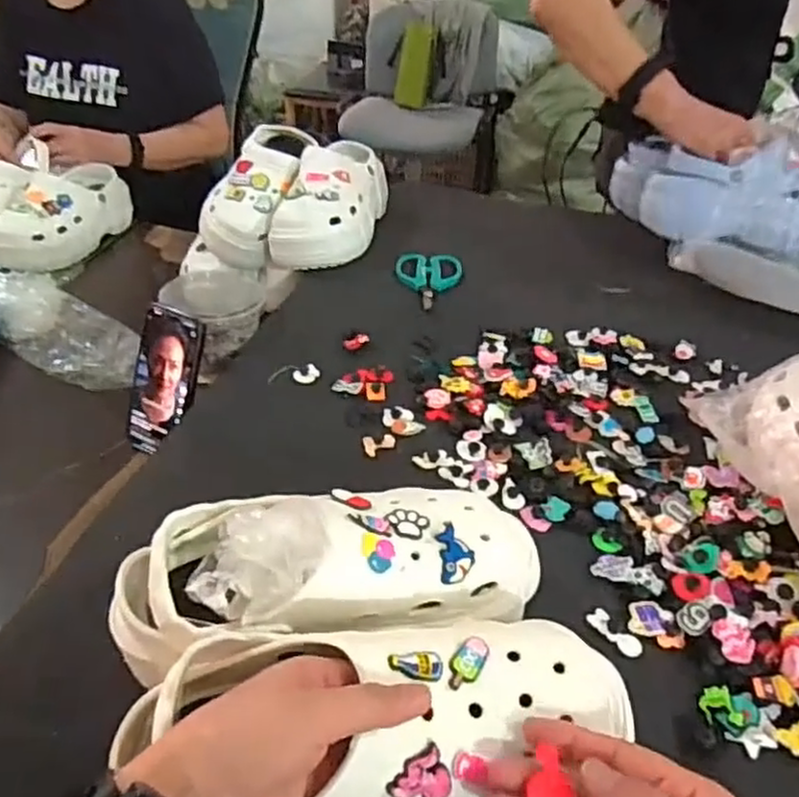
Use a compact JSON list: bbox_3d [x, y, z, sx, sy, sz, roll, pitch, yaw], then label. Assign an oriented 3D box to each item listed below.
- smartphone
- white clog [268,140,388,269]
[{"bbox_3d":[-0.253,-0.015,0.776,0.082,0.160,0.014,18,13,22],"label":"smartphone"},{"bbox_3d":[-0.090,-0.266,0.959,0.122,0.097,0.227,7,38,7],"label":"white clog"}]

